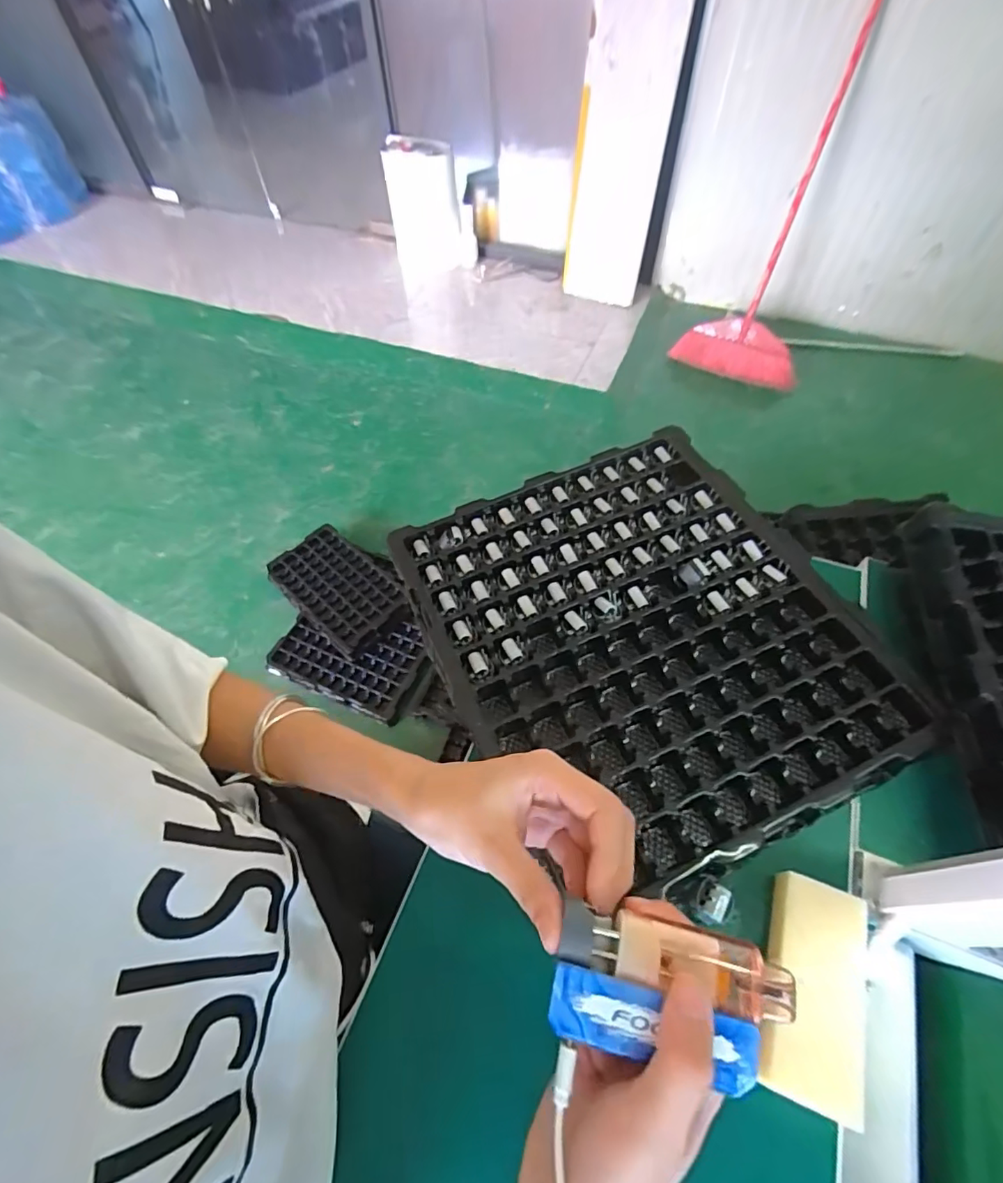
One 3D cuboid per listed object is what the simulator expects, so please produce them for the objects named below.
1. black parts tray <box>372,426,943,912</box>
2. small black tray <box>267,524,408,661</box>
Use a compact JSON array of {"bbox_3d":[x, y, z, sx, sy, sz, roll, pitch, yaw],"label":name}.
[{"bbox_3d":[0.121,0.029,0.478,0.344,0.033,0.380,-22,59,-10],"label":"black parts tray"},{"bbox_3d":[-0.418,-0.026,1.368,0.384,0.041,0.253,37,64,23],"label":"small black tray"}]

